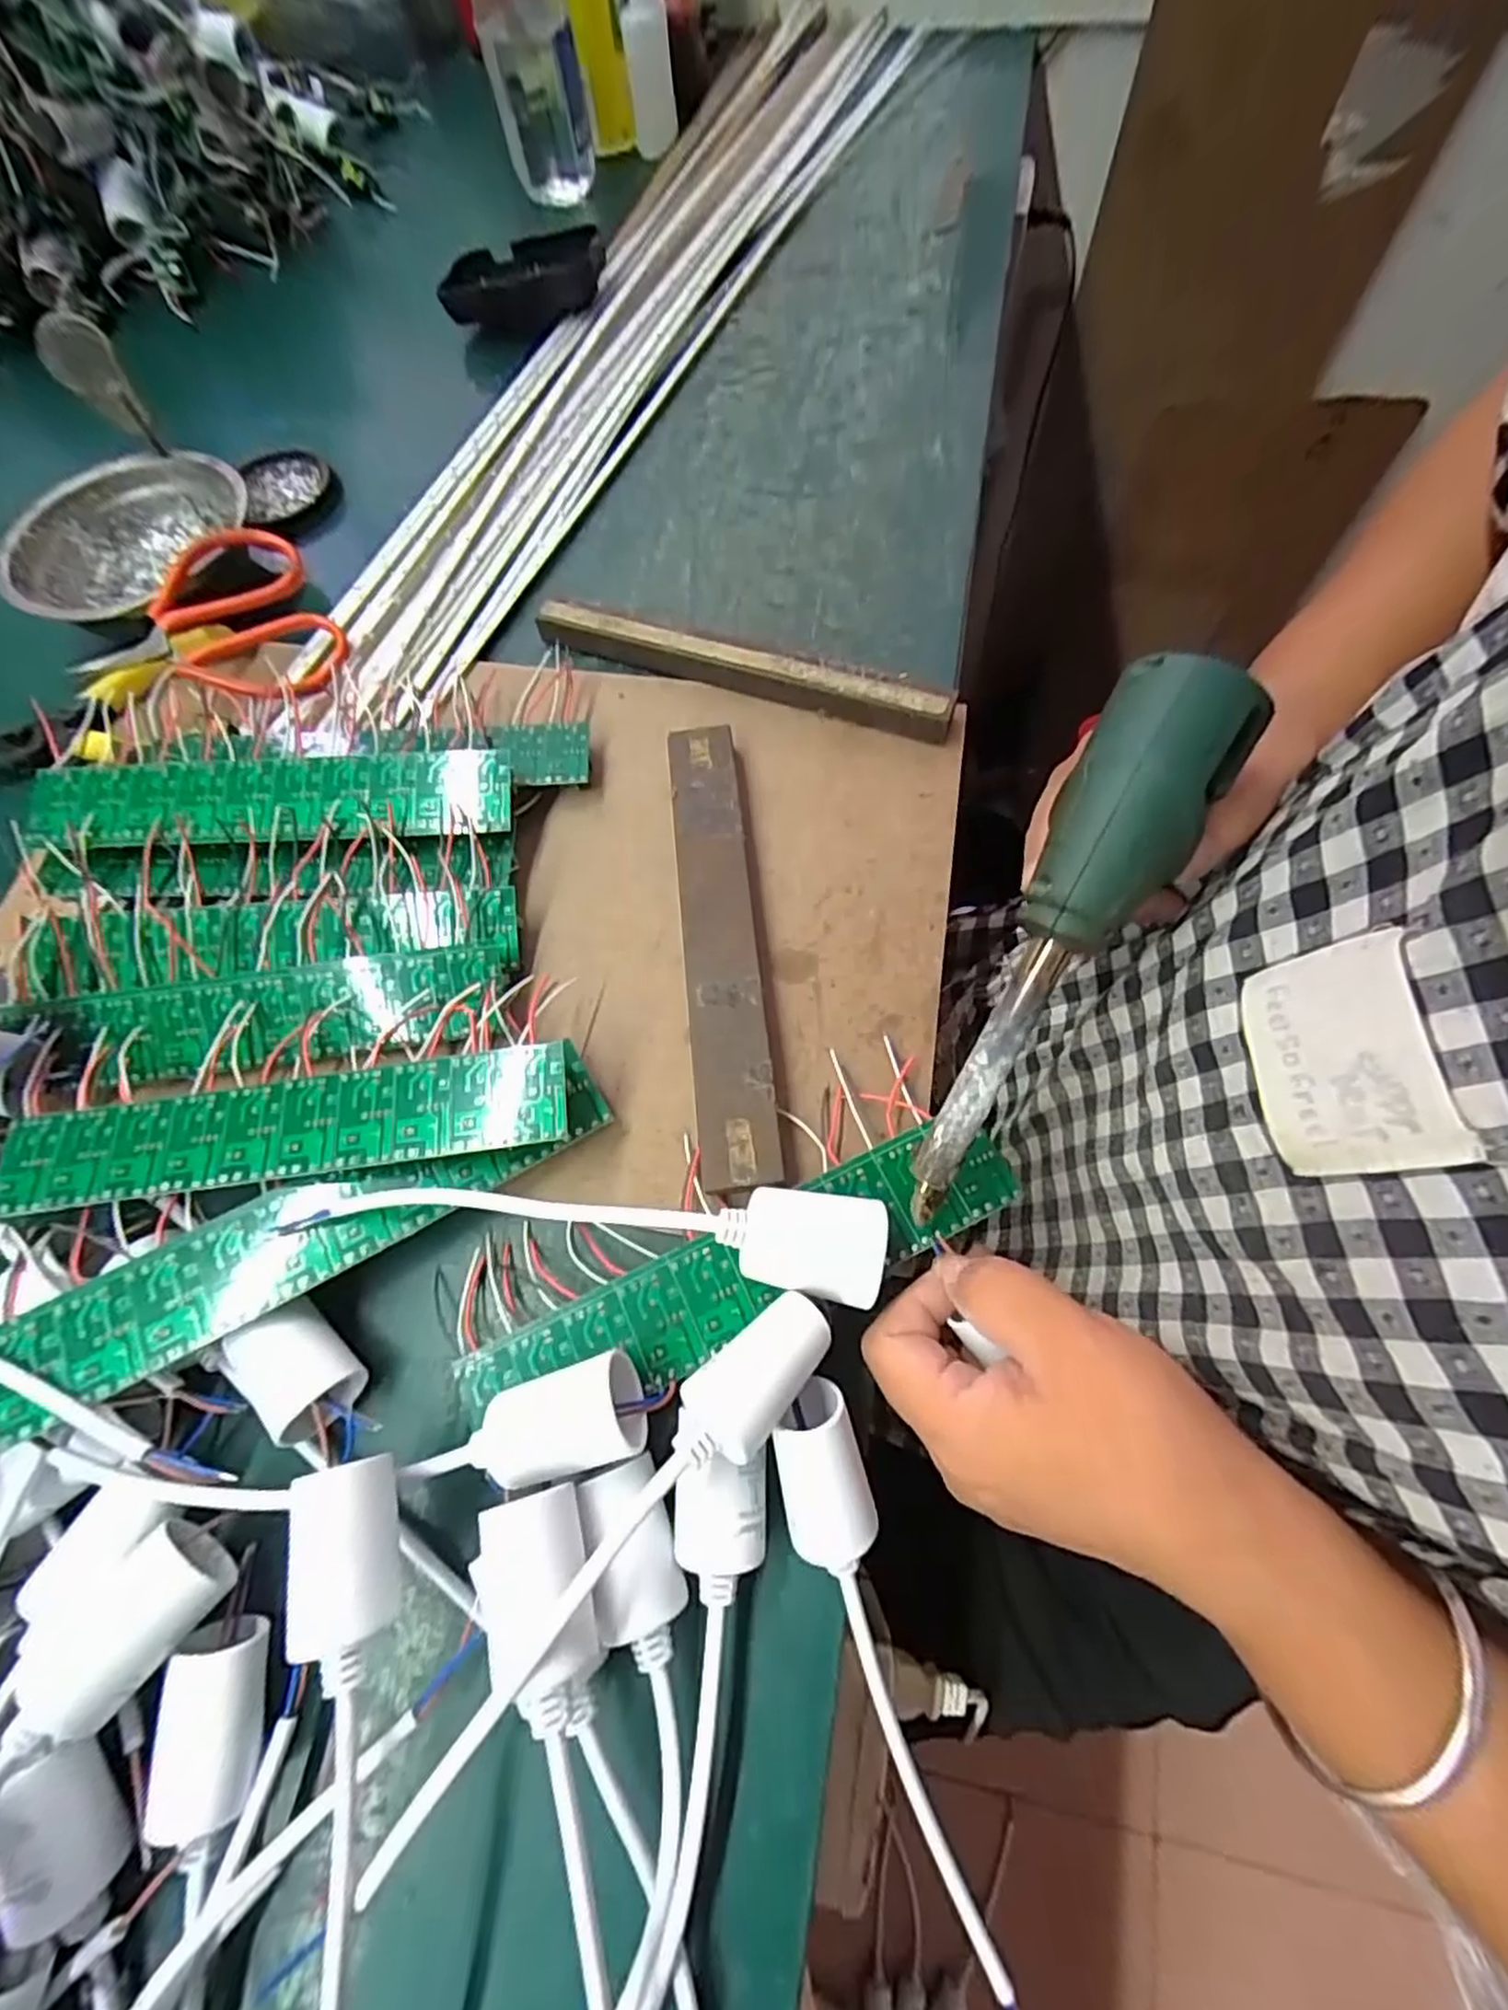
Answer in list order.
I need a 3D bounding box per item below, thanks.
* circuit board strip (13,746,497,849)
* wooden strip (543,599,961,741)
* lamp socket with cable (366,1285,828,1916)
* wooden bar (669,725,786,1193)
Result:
[{"bbox_3d":[-0.209,-0.090,0.316,0.199,0.007,0.040,-4,79,-3],"label":"circuit board strip"},{"bbox_3d":[-0.009,-0.168,0.356,0.213,0.022,0.016,20,71,9],"label":"wooden strip"},{"bbox_3d":[-0.036,0.152,0.205,0.025,0.035,0.164,38,75,15],"label":"lamp socket with cable"},{"bbox_3d":[-0.014,-0.029,0.306,0.031,0.020,0.207,-6,69,0],"label":"wooden bar"}]

